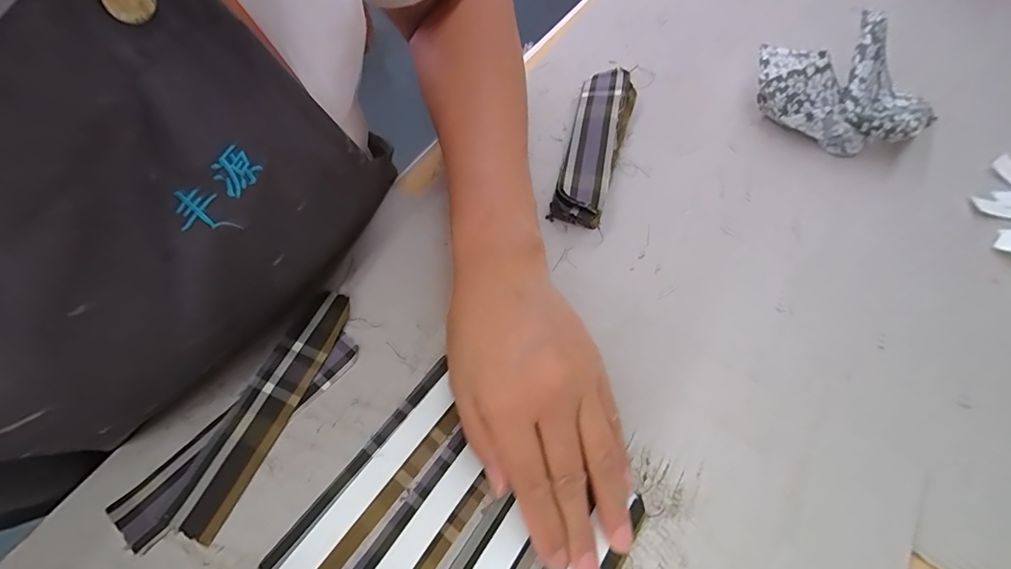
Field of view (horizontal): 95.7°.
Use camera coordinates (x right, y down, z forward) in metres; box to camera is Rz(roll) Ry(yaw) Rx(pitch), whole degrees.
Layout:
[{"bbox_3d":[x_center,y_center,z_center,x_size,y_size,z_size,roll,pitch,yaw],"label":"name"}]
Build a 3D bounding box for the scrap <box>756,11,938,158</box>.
[{"bbox_3d":[0.263,-0.155,0.360,0.127,0.056,0.090,30,64,17],"label":"scrap"}]

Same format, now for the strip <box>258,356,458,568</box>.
[{"bbox_3d":[-0.068,0.102,0.244,0.032,0.005,0.127,32,66,18],"label":"strip"}]

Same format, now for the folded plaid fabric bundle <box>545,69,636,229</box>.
[{"bbox_3d":[0.069,-0.107,0.350,0.041,0.026,0.144,13,61,8],"label":"folded plaid fabric bundle"}]

